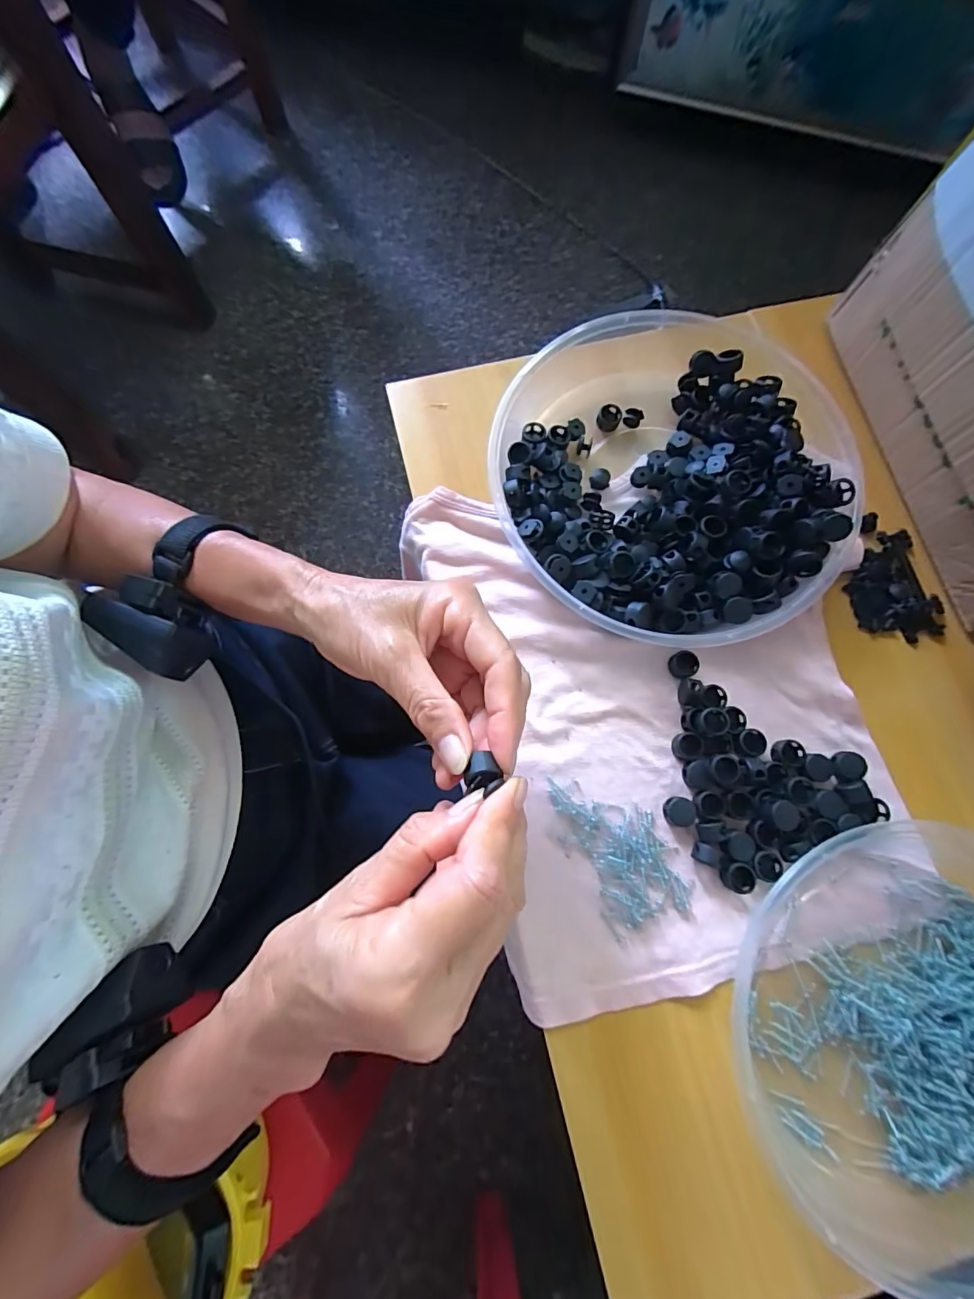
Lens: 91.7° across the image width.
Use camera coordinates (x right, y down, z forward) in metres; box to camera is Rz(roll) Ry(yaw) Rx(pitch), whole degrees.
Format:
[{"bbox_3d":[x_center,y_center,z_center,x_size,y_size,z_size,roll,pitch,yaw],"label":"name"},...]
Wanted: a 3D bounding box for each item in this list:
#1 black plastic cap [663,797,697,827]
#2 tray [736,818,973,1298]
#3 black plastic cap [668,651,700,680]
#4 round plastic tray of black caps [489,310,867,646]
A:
[{"bbox_3d":[0.116,0.097,0.283,0.019,0.005,0.017,23,79,5],"label":"black plastic cap"},{"bbox_3d":[0.251,0.210,0.251,0.218,0.052,0.202,0,78,0],"label":"tray"},{"bbox_3d":[0.127,0.010,0.306,0.017,0.006,0.017,0,78,0],"label":"black plastic cap"},{"bbox_3d":[0.124,-0.124,0.323,0.224,0.044,0.247,22,79,5],"label":"round plastic tray of black caps"}]

